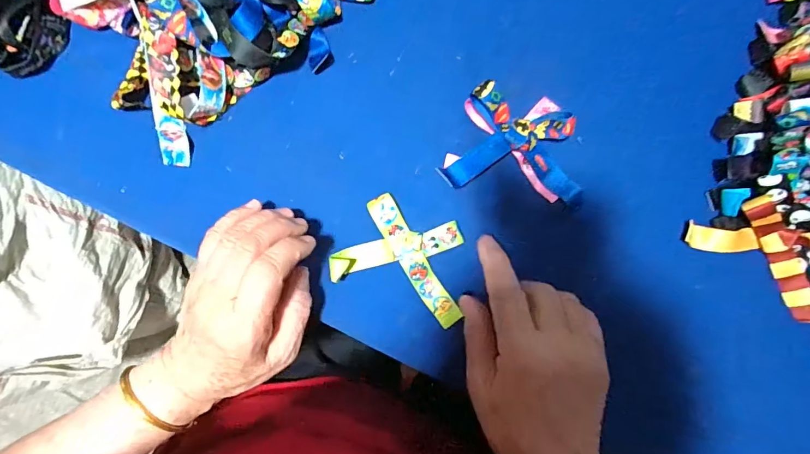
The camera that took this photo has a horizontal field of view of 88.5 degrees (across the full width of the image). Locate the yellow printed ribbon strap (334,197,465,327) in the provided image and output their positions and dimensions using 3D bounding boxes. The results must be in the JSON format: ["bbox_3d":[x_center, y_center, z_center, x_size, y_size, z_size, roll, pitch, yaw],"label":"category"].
[{"bbox_3d":[0.004,0.025,0.340,0.109,0.019,0.078,23,84,-2],"label":"yellow printed ribbon strap"}]

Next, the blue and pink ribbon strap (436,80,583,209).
[{"bbox_3d":[0.096,-0.069,0.348,0.118,0.032,0.083,8,85,-3],"label":"blue and pink ribbon strap"}]

